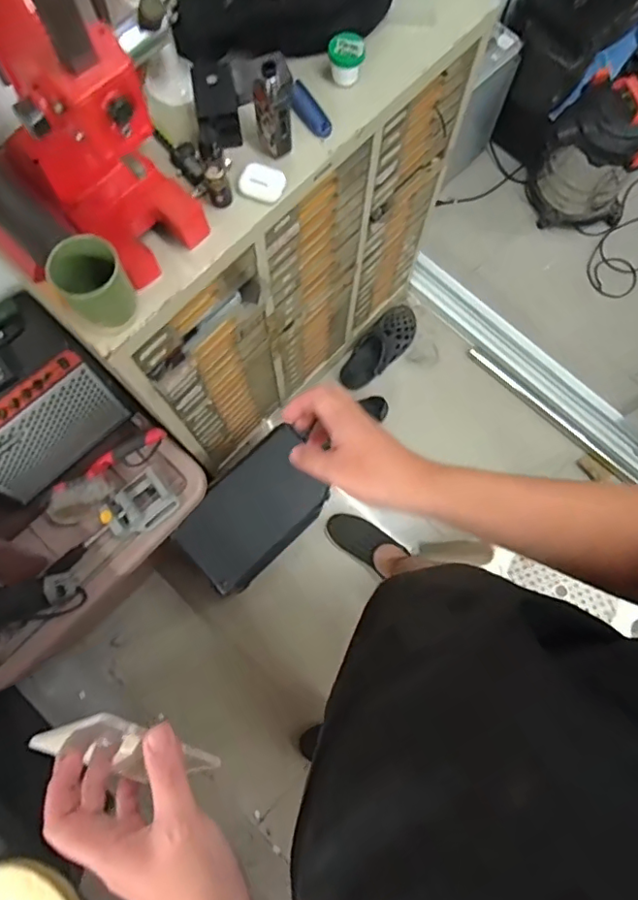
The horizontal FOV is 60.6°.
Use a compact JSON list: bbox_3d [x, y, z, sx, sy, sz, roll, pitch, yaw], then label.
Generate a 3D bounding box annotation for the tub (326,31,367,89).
[{"bbox_3d":[0.038,-0.541,0.759,0.050,0.049,0.038,6,76,0],"label":"tub"}]

